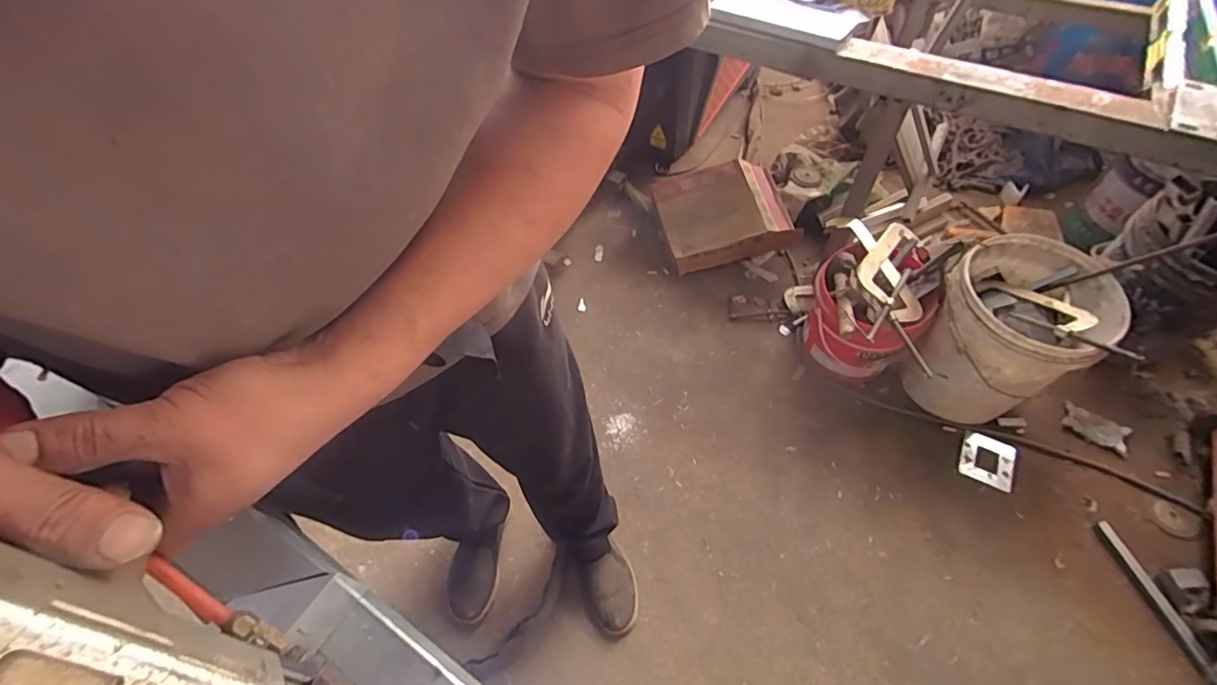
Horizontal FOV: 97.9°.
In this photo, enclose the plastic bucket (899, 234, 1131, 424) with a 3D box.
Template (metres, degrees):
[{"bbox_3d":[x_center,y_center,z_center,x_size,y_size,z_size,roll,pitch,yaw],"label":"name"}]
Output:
[{"bbox_3d":[0.927,-0.010,1.279,0.383,0.362,0.316,-33,60,-18],"label":"plastic bucket"}]

